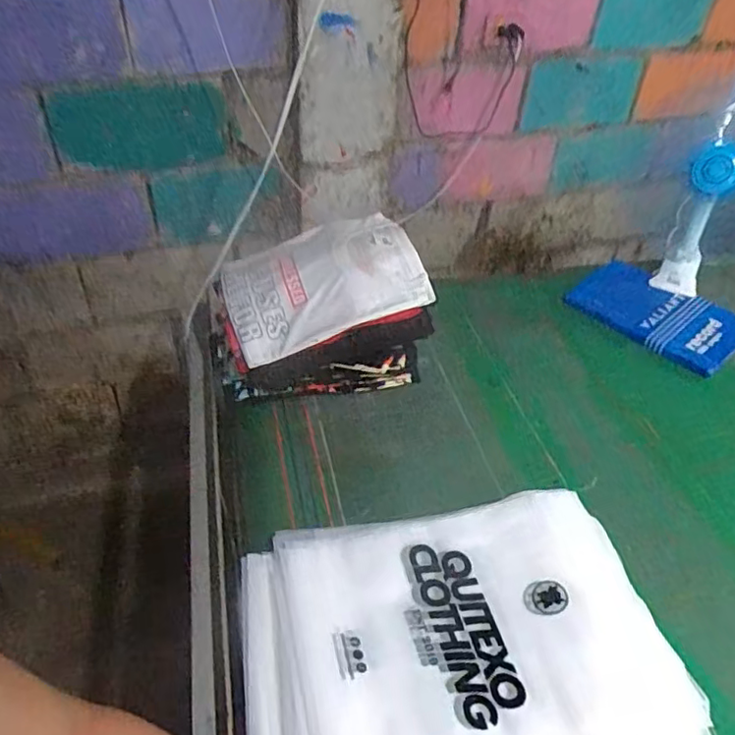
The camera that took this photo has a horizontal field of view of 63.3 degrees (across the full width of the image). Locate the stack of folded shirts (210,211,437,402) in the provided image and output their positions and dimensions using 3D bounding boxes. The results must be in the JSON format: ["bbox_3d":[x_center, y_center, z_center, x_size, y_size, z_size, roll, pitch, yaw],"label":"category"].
[{"bbox_3d":[-0.077,-0.089,0.894,0.288,0.203,0.200,-5,39,-15],"label":"stack of folded shirts"}]

